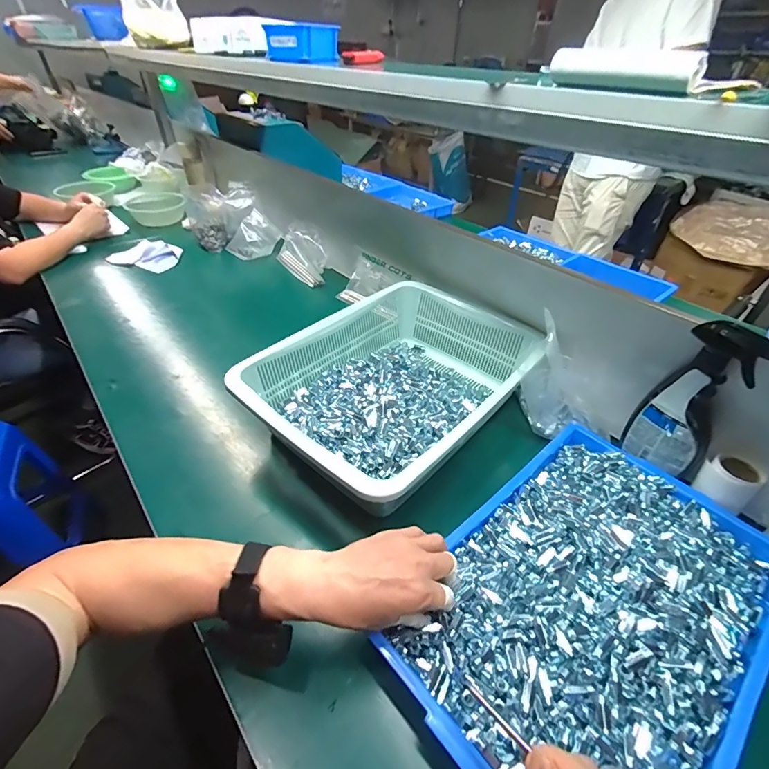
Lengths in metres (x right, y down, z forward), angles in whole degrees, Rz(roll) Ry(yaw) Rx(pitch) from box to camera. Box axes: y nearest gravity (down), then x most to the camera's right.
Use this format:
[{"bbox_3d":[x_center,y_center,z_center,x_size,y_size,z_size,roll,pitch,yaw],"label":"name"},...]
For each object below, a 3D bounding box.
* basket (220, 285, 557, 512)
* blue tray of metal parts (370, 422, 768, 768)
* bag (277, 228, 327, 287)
[{"bbox_3d":[0.025,0.003,0.662,0.316,0.124,0.414,32,49,31],"label":"basket"},{"bbox_3d":[0.224,0.220,0.439,0.417,0.040,0.280,-29,49,-32],"label":"blue tray of metal parts"},{"bbox_3d":[-0.211,-0.347,1.095,0.078,0.098,0.217,-23,46,-26],"label":"bag"}]

